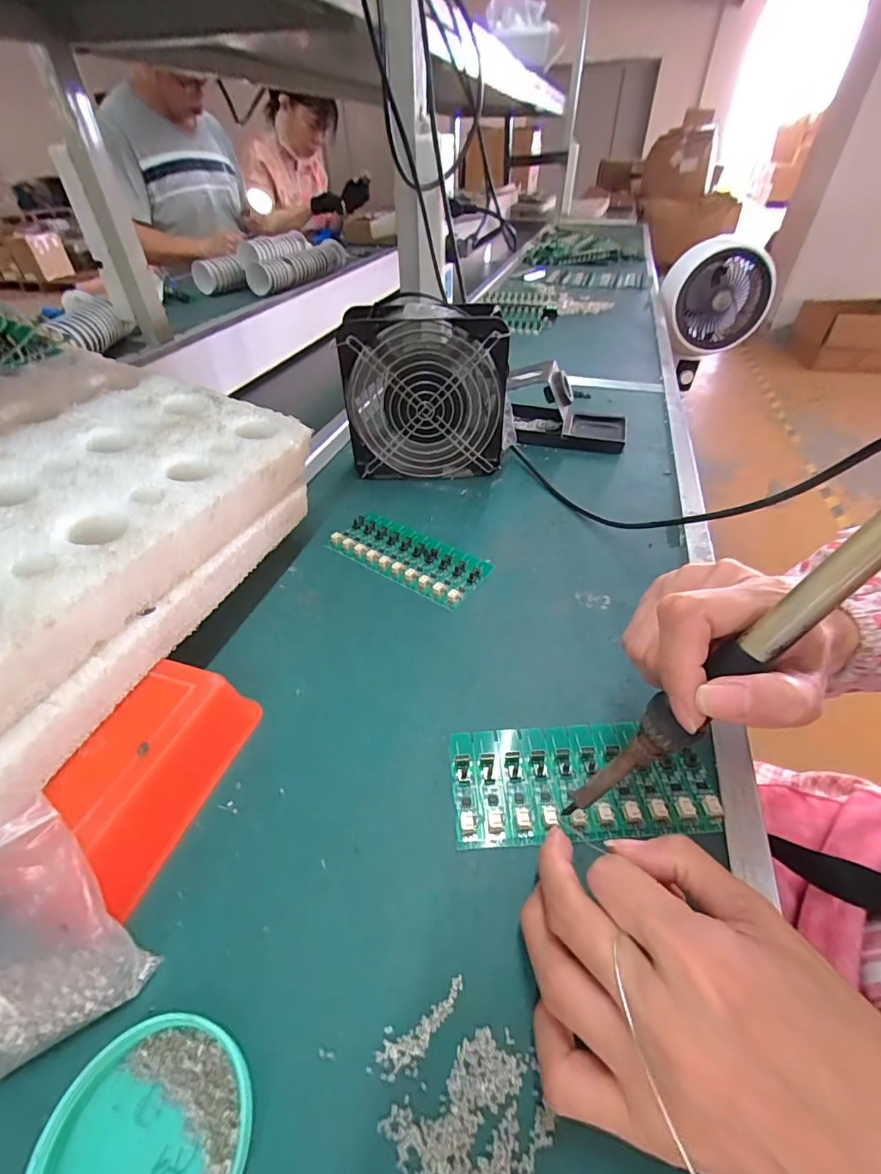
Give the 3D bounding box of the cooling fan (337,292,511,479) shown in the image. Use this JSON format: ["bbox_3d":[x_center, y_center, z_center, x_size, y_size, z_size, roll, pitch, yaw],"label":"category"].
[{"bbox_3d":[-0.015,-0.189,0.463,0.153,0.155,0.061,-4,43,-5],"label":"cooling fan"}]

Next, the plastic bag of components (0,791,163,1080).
[{"bbox_3d":[-0.161,0.129,0.174,0.064,0.094,0.026,-23,18,-26],"label":"plastic bag of components"}]

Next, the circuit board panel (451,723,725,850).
[{"bbox_3d":[0.075,0.103,0.255,0.135,0.006,0.062,-3,42,-1],"label":"circuit board panel"}]

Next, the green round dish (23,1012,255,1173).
[{"bbox_3d":[-0.100,0.191,0.158,0.066,0.016,0.065,0,43,0],"label":"green round dish"}]

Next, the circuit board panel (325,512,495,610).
[{"bbox_3d":[-0.028,-0.028,0.396,0.134,0.007,0.062,26,49,25],"label":"circuit board panel"}]

